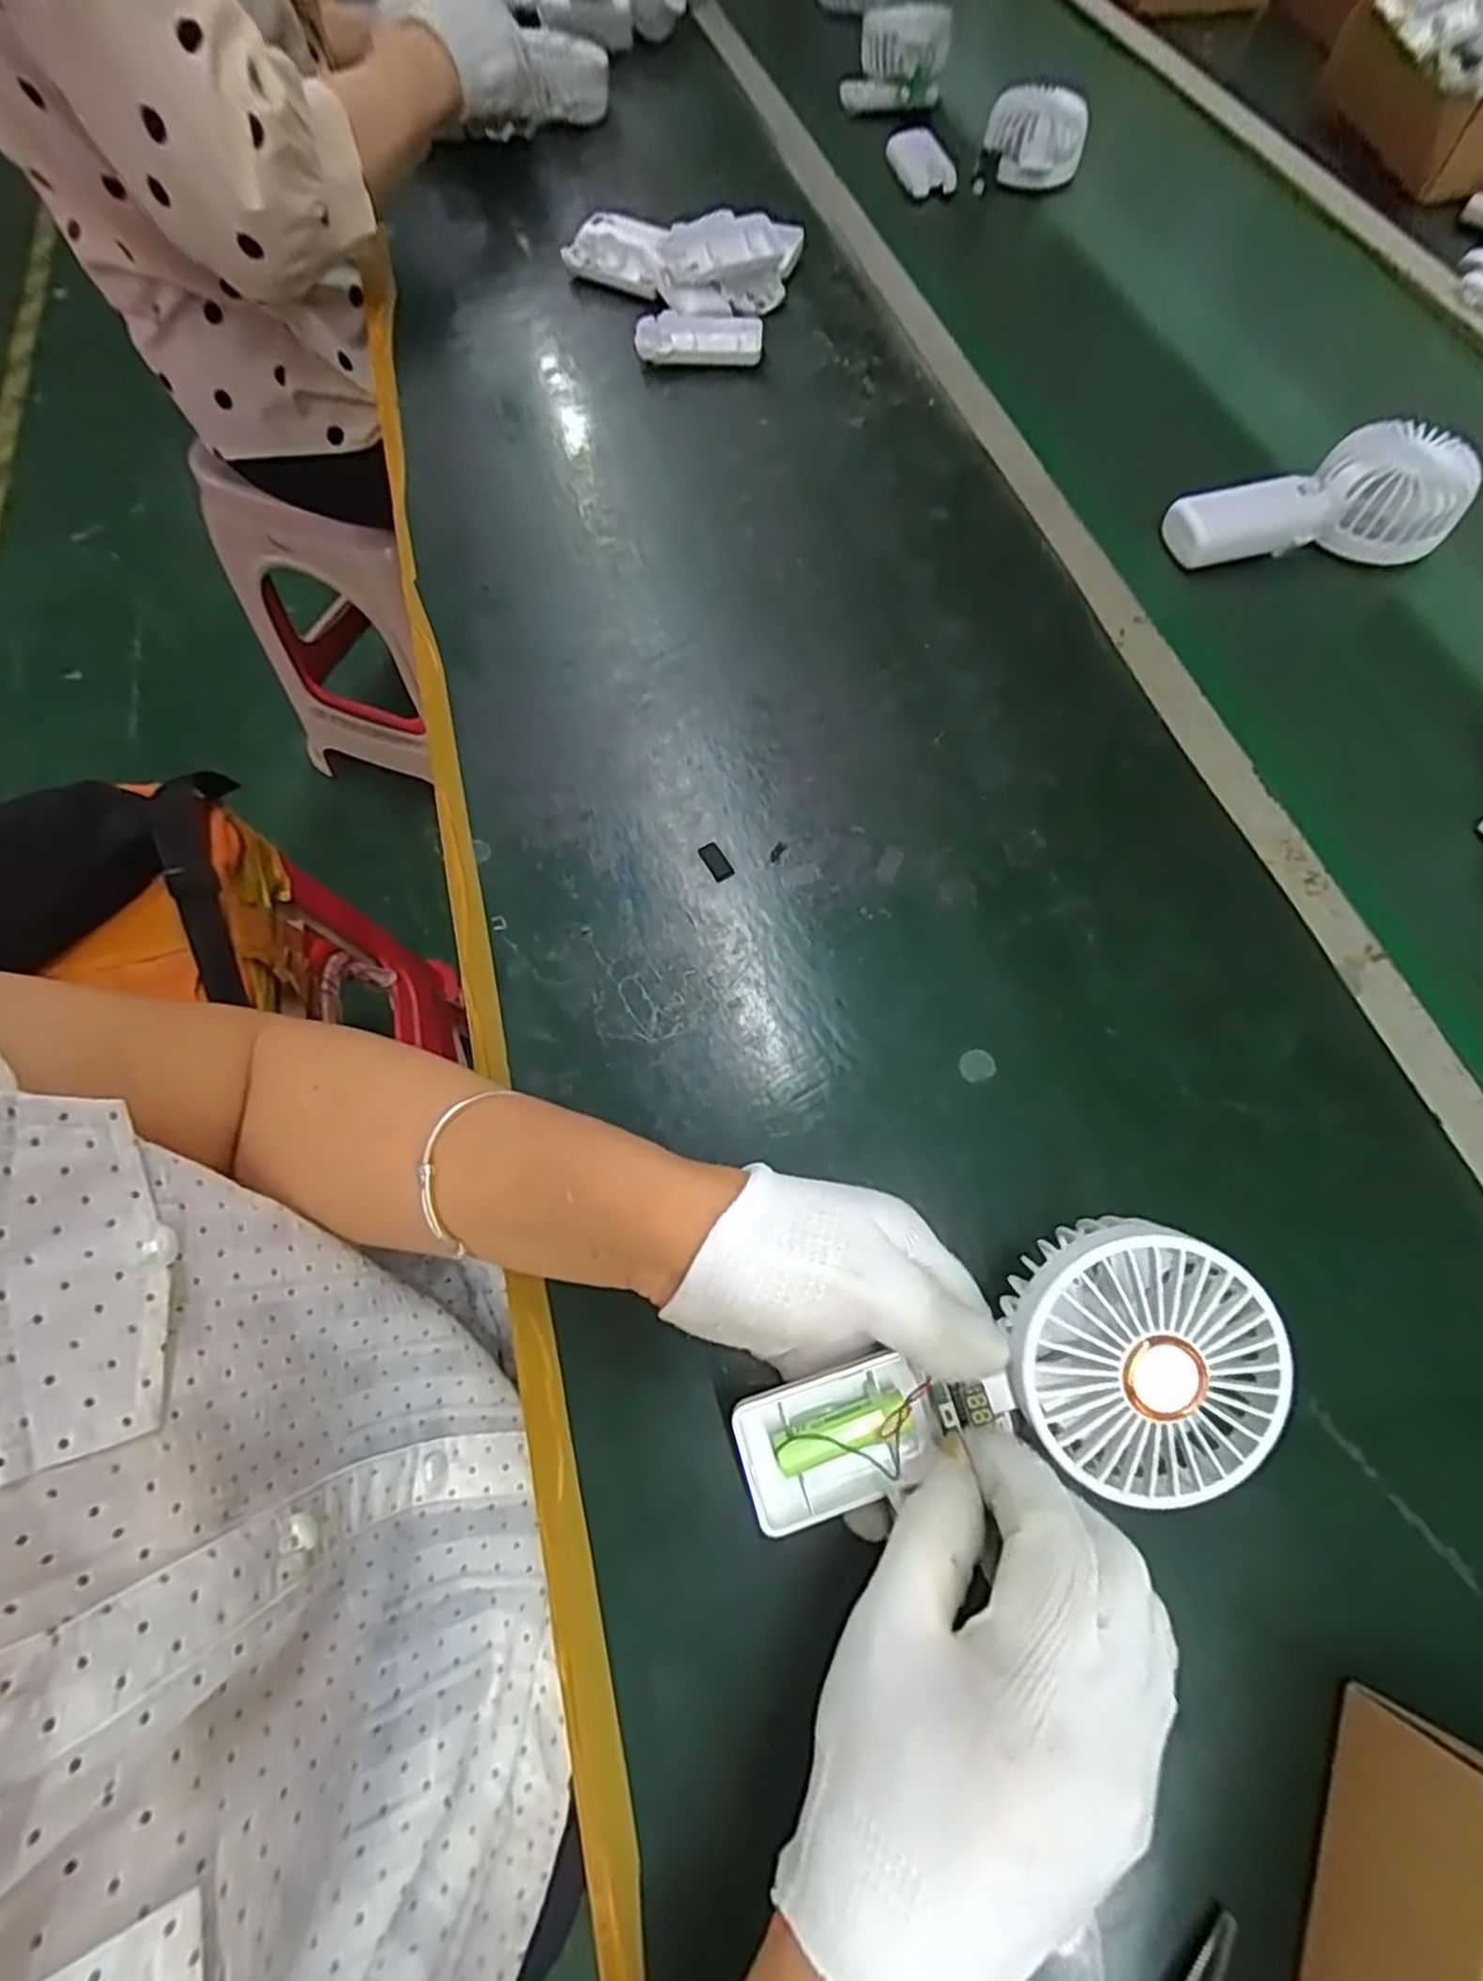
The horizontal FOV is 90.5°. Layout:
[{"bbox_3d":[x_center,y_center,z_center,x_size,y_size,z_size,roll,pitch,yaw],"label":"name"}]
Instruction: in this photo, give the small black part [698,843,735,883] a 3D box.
[{"bbox_3d":[-0.014,-0.069,0.389,0.012,0.004,0.024,-28,69,-11],"label":"small black part"}]

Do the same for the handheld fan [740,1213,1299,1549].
[{"bbox_3d":[0.090,0.141,0.255,0.180,0.042,0.085,-20,67,6],"label":"handheld fan"}]

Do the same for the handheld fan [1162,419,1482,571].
[{"bbox_3d":[0.367,-0.306,0.465,0.175,0.042,0.081,-18,68,-7],"label":"handheld fan"}]

